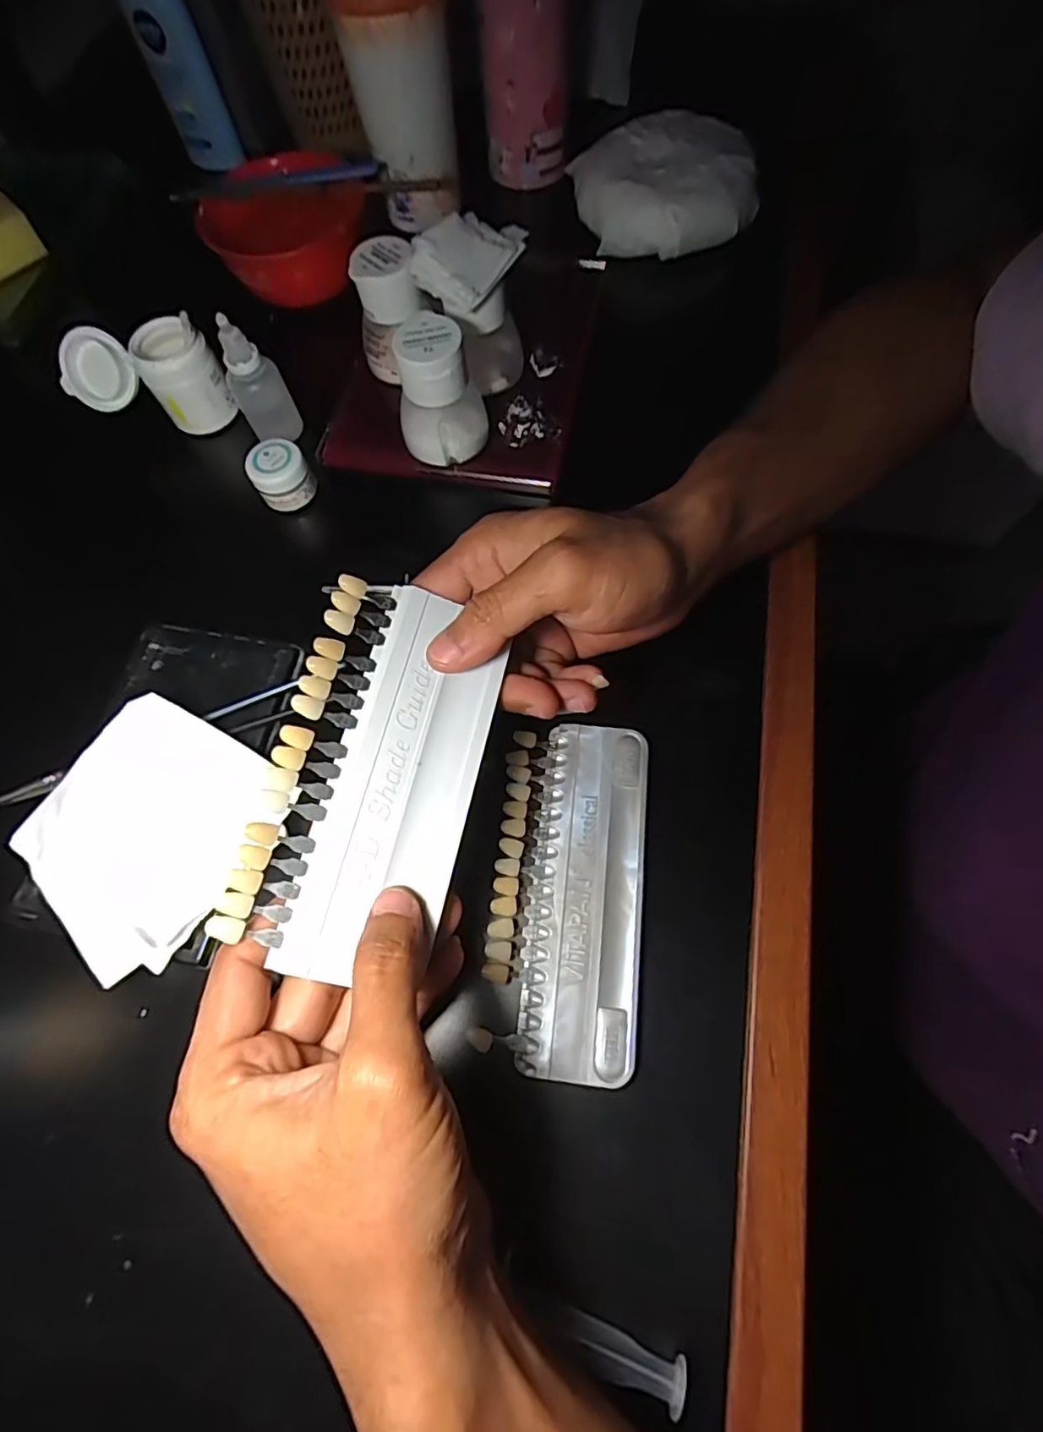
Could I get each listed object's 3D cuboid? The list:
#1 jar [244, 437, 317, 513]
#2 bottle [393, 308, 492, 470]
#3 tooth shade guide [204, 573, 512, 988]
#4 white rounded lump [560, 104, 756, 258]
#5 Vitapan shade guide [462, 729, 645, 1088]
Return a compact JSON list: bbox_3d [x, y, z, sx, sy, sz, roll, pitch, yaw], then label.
[{"bbox_3d":[-0.142,-0.142,0.356,0.031,0.023,0.031,-1,68,2],"label":"jar"},{"bbox_3d":[-0.045,-0.177,0.339,0.048,0.068,0.040,-6,68,0],"label":"bottle"},{"bbox_3d":[-0.053,0.019,0.231,0.074,0.005,0.143,18,72,-11],"label":"tooth shade guide"},{"bbox_3d":[0.102,-0.374,0.433,0.120,0.043,0.102,-9,68,-1],"label":"white rounded lump"},{"bbox_3d":[0.021,0.074,0.268,0.065,0.011,0.146,6,69,5],"label":"Vitapan shade guide"}]

